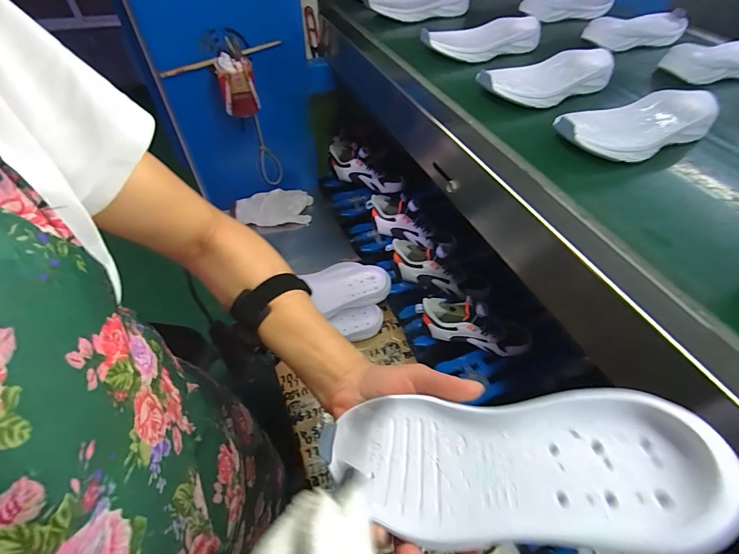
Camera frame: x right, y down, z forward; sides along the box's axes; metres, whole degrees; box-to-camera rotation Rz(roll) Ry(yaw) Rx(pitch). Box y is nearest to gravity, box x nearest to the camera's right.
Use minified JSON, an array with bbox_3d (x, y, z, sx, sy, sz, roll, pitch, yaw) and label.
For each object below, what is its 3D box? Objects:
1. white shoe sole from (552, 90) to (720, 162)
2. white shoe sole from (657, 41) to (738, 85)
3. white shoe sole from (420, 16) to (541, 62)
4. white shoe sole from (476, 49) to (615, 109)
[{"bbox_3d":[0.323,-0.185,0.441,0.217,0.041,0.093,-21,57,-19],"label":"white shoe sole"},{"bbox_3d":[0.563,-0.343,0.574,0.206,0.027,0.084,-15,56,-15],"label":"white shoe sole"},{"bbox_3d":[0.192,-0.394,0.606,0.206,0.039,0.078,-16,56,-16],"label":"white shoe sole"},{"bbox_3d":[0.257,-0.285,0.514,0.216,0.031,0.084,-21,57,-19],"label":"white shoe sole"}]

